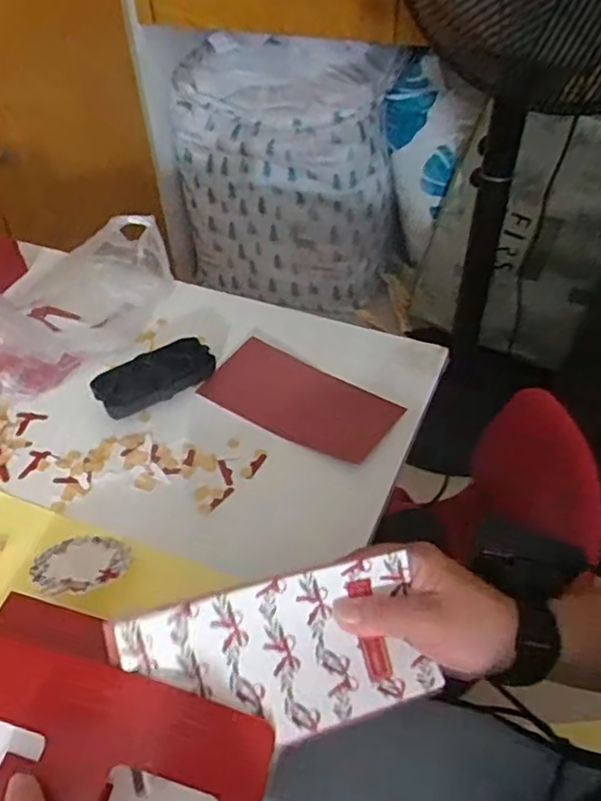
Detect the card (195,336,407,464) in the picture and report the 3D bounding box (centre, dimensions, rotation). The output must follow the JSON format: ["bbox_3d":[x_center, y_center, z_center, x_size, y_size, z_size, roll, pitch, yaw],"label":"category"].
[{"bbox_3d":[0.000,0.001,0.588,0.170,0.011,0.085,27,61,17],"label":"card"}]

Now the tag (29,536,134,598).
[{"bbox_3d":[-0.157,0.116,0.447,0.066,0.004,0.064,2,21,-1],"label":"tag"}]

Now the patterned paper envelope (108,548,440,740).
[{"bbox_3d":[-0.014,0.147,0.359,0.170,0.013,0.084,-11,75,-12],"label":"patterned paper envelope"}]

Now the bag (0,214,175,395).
[{"bbox_3d":[-0.231,-0.107,0.599,0.121,0.127,0.202,32,52,27],"label":"bag"}]

